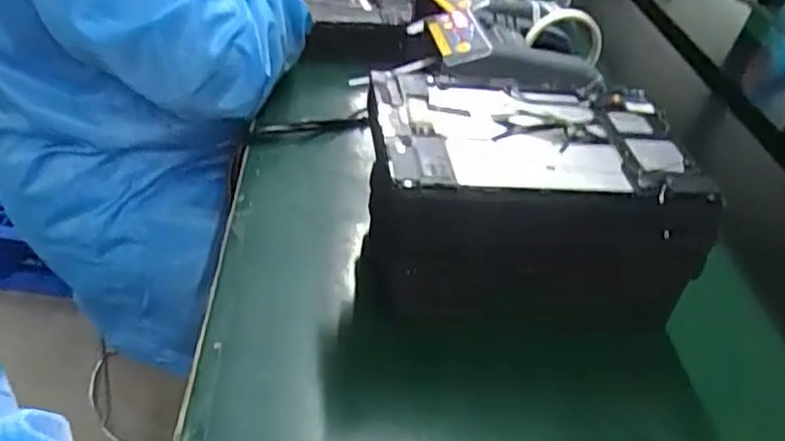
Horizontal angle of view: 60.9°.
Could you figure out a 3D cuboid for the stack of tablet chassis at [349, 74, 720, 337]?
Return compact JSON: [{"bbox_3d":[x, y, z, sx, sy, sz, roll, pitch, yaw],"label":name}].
[{"bbox_3d":[0.104,-0.004,0.547,0.255,0.158,0.147,5,38,-9],"label":"stack of tablet chassis"}]

